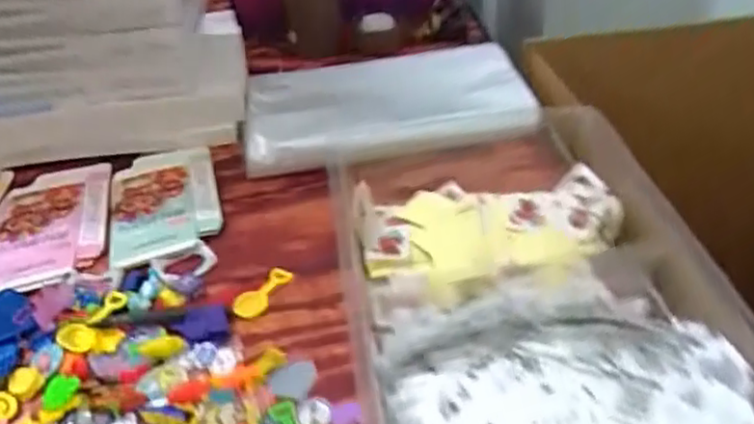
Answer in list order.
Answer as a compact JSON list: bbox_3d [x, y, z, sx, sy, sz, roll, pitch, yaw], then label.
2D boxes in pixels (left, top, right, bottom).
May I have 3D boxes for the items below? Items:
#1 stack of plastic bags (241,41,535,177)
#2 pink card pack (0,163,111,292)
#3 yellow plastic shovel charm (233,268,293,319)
[{"bbox_3d":[0.011,-0.101,0.639,0.258,0.038,0.144,-8,40,-4],"label":"stack of plastic bags"},{"bbox_3d":[-0.264,0.010,0.562,0.091,0.007,0.149,-13,40,-10],"label":"pink card pack"},{"bbox_3d":[-0.080,0.056,0.486,0.021,0.005,0.050,15,43,22],"label":"yellow plastic shovel charm"}]

